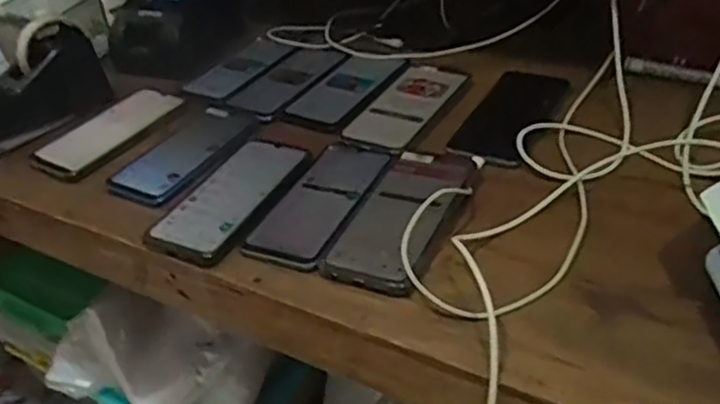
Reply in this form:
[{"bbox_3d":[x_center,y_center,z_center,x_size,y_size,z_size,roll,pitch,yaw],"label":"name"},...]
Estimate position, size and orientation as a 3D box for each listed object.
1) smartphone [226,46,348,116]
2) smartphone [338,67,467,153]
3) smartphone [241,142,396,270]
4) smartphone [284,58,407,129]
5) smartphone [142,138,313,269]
[{"bbox_3d":[-0.082,-0.148,0.820,0.068,0.016,0.163,16,42,27],"label":"smartphone"},{"bbox_3d":[0.051,-0.109,0.734,0.076,0.010,0.164,16,42,28],"label":"smartphone"},{"bbox_3d":[-0.031,-0.005,0.621,0.074,0.013,0.170,13,41,24],"label":"smartphone"},{"bbox_3d":[-0.017,-0.128,0.785,0.097,0.006,0.152,10,42,37],"label":"smartphone"},{"bbox_3d":[-0.113,-0.012,0.638,0.088,0.007,0.172,15,42,26],"label":"smartphone"}]

